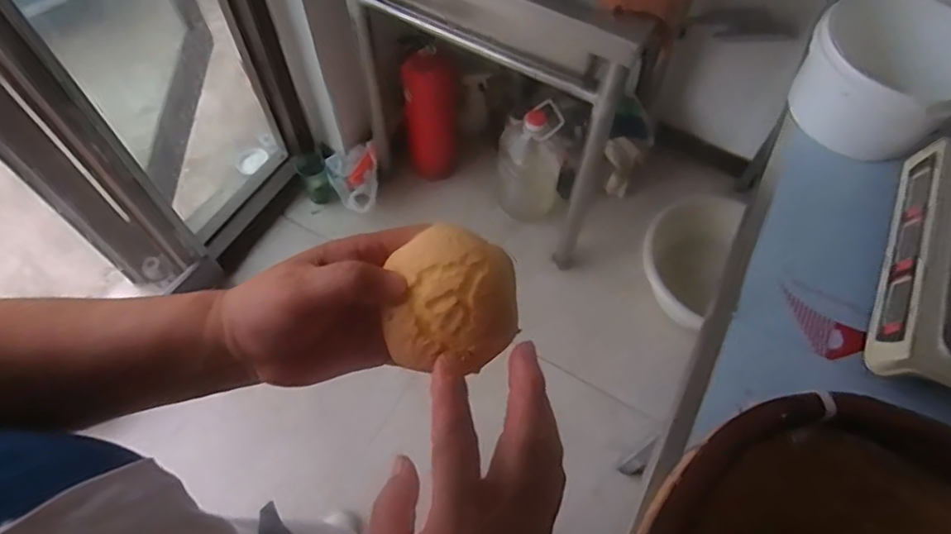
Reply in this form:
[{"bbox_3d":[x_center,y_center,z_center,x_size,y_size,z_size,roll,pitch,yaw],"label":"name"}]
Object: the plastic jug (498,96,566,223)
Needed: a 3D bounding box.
[{"bbox_3d":[0.143,-0.253,1.537,0.166,0.340,0.146,-2,63,-3],"label":"plastic jug"}]

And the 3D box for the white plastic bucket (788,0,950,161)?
[{"bbox_3d":[0.515,-0.247,0.749,0.185,0.113,0.185,1,62,-1],"label":"white plastic bucket"}]

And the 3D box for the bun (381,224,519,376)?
[{"bbox_3d":[-0.013,0.019,0.304,0.061,0.040,0.073,30,107,5],"label":"bun"}]

